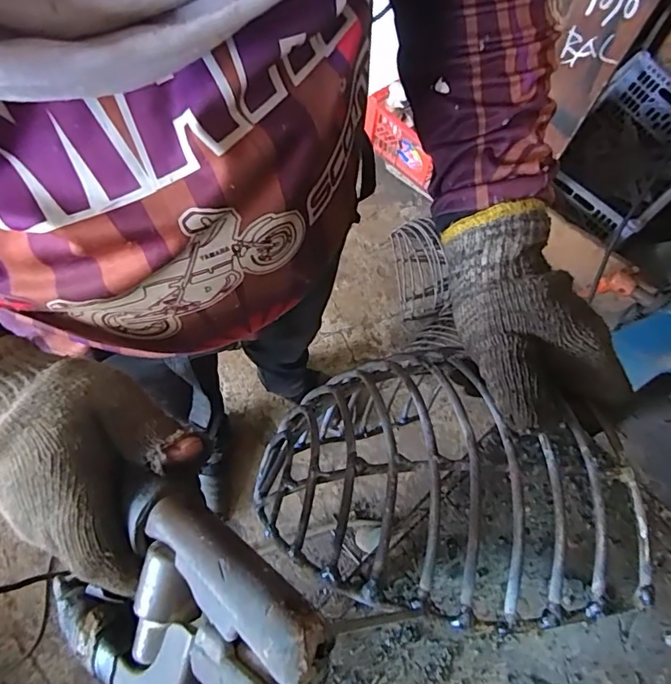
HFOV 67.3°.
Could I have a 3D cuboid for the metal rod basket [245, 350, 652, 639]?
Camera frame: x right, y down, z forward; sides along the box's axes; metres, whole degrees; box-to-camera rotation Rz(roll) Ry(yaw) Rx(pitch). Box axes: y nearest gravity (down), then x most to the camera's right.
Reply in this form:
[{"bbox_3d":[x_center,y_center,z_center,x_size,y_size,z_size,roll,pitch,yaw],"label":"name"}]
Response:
[{"bbox_3d":[0.052,0.077,0.292,0.193,0.094,0.144,0,68,-3],"label":"metal rod basket"}]

